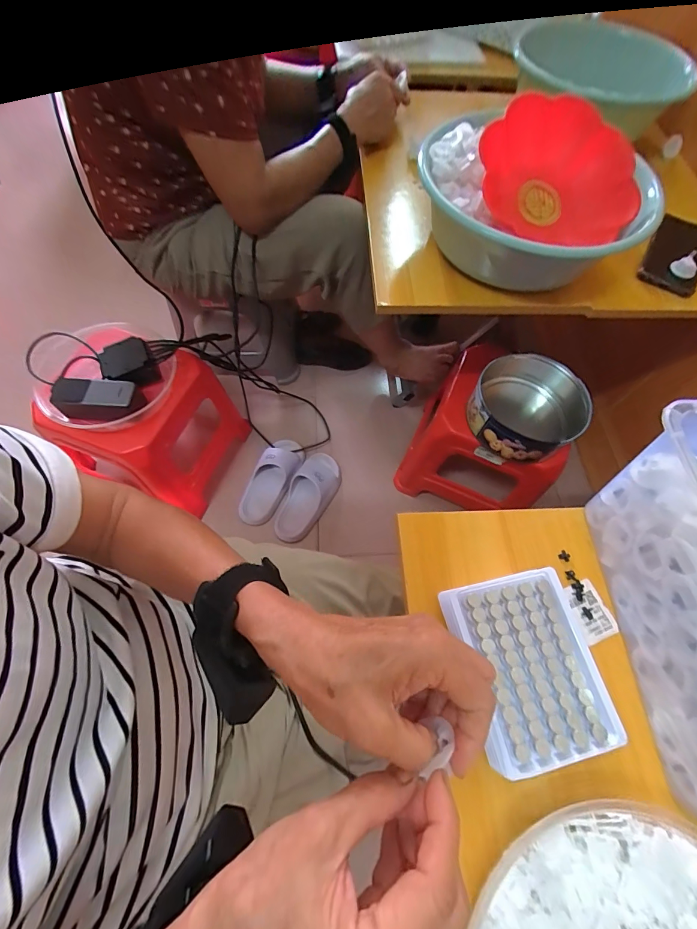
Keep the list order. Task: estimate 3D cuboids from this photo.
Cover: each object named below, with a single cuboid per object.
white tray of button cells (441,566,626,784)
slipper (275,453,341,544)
[{"bbox_3d":[0.143,0.161,0.306,0.104,0.031,0.130,-11,66,-7],"label":"white tray of button cells"},{"bbox_3d":[-0.095,0.074,0.886,0.097,0.071,0.225,27,67,10],"label":"slipper"}]

